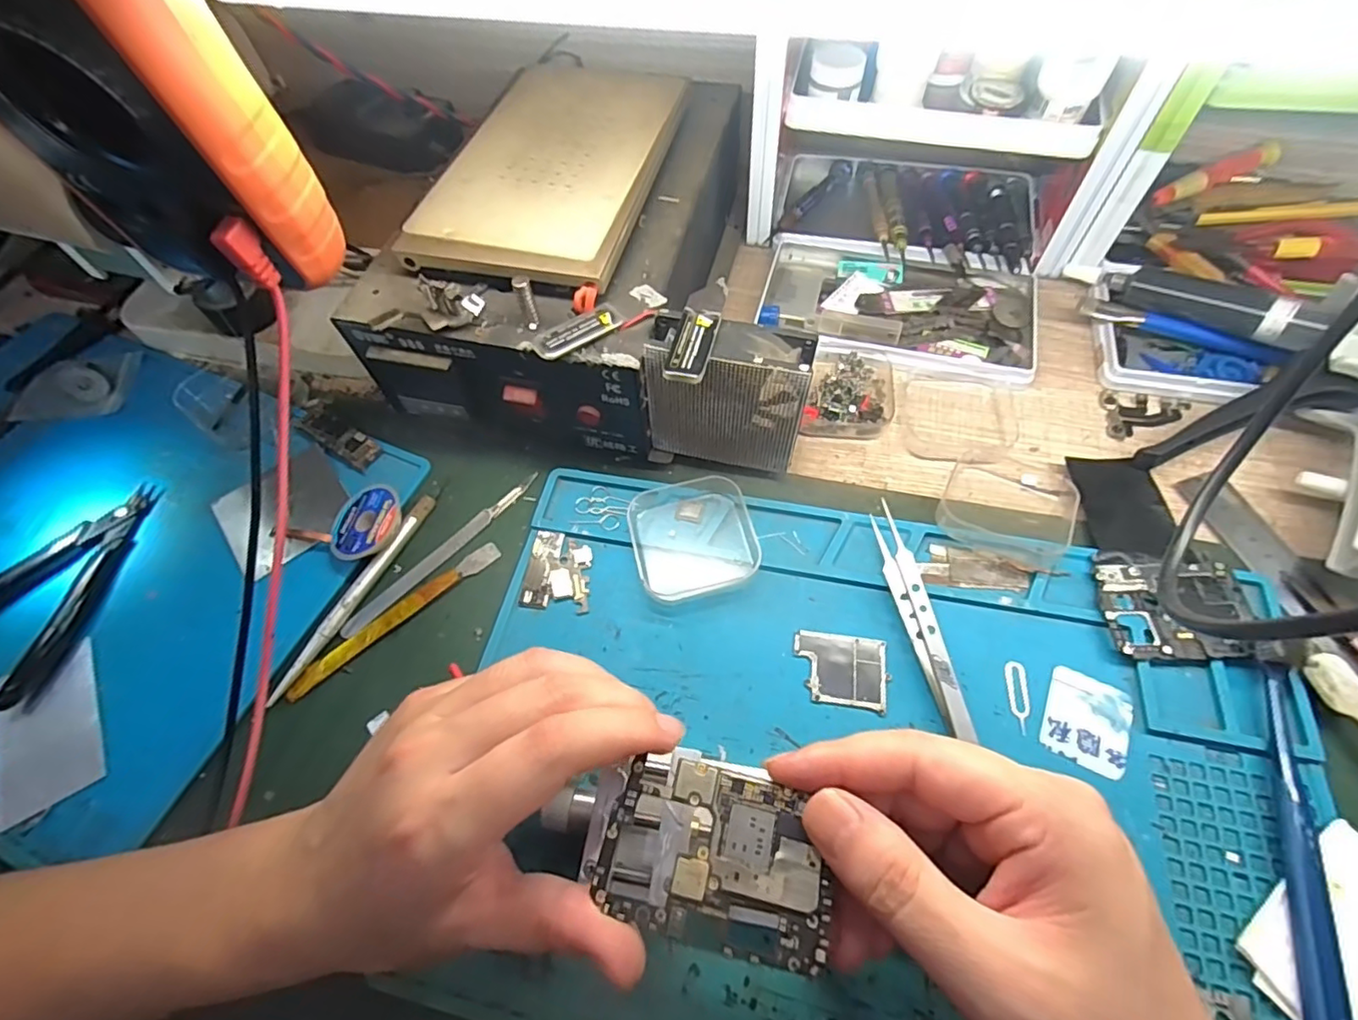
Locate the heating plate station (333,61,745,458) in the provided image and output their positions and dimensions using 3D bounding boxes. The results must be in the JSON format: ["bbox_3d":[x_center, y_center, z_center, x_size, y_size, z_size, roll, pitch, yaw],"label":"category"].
[{"bbox_3d":[-0.065,-0.161,0.364,0.167,0.103,0.241,11,63,10],"label":"heating plate station"}]

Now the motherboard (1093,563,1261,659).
[{"bbox_3d":[0.241,0.048,0.285,0.065,0.007,0.049,0,62,4],"label":"motherboard"}]

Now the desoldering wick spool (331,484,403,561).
[{"bbox_3d":[-0.175,0.008,0.330,0.038,0.017,0.044,24,66,16],"label":"desoldering wick spool"}]

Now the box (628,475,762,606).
[{"bbox_3d":[0.008,0.014,0.320,0.064,0.010,0.067,-15,62,-4],"label":"box"}]

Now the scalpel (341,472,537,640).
[{"bbox_3d":[-0.131,0.023,0.331,0.012,0.005,0.130,38,71,21],"label":"scalpel"}]

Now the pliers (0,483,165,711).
[{"bbox_3d":[-0.342,0.036,0.325,0.068,0.014,0.121,19,65,13],"label":"pliers"}]

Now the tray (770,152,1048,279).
[{"bbox_3d":[0.169,-0.224,0.435,0.182,0.017,0.122,16,64,12],"label":"tray"}]

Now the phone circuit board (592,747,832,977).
[{"bbox_3d":[0.012,0.105,0.181,0.068,0.005,0.047,11,63,10],"label":"phone circuit board"}]

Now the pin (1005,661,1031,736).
[{"bbox_3d":[0.159,0.087,0.273,0.010,0.004,0.033,3,62,6],"label":"pin"}]

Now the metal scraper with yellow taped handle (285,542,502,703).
[{"bbox_3d":[-0.150,0.055,0.312,0.120,0.005,0.012,-38,66,-15],"label":"metal scraper with yellow taped handle"}]

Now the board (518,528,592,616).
[{"bbox_3d":[-0.064,0.032,0.318,0.037,0.004,0.044,6,62,7],"label":"board"}]

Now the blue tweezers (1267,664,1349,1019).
[{"bbox_3d":[0.244,0.142,0.228,0.012,0.013,0.165,15,64,12],"label":"blue tweezers"}]

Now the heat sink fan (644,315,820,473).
[{"bbox_3d":[0.026,-0.059,0.315,0.080,0.086,0.033,8,63,8],"label":"heat sink fan"}]

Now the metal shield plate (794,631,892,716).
[{"bbox_3d":[0.078,0.076,0.284,0.044,0.004,0.034,9,63,8],"label":"metal shield plate"}]

